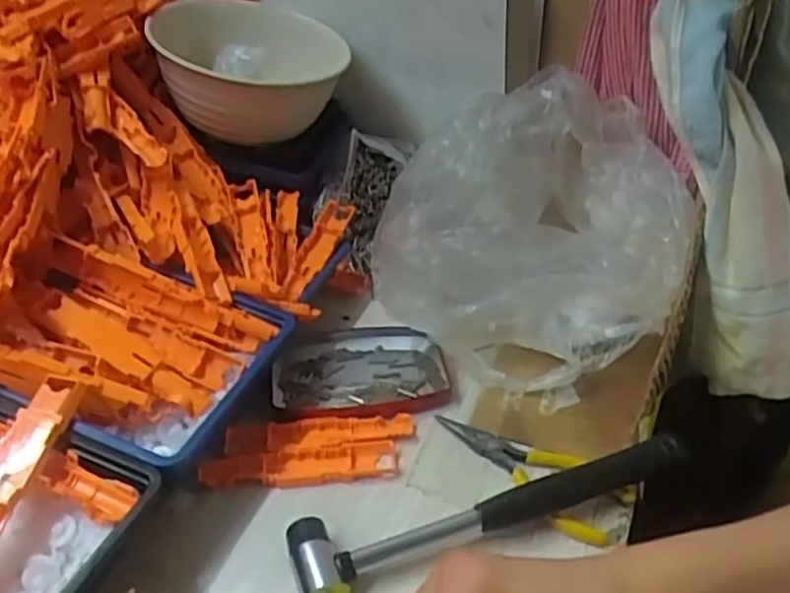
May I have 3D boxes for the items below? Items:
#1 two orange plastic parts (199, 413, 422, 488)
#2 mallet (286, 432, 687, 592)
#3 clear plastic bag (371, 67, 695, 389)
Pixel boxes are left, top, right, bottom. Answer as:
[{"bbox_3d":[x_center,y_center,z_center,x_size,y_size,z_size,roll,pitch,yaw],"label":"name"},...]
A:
[{"bbox_3d":[-0.053,0.096,0.452,0.127,0.012,0.048,-2,36,-3],"label":"two orange plastic parts"},{"bbox_3d":[0.052,0.115,0.409,0.229,0.029,0.062,-17,39,-22],"label":"mallet"},{"bbox_3d":[0.112,-0.048,0.538,0.196,0.138,0.215,16,39,21],"label":"clear plastic bag"}]

